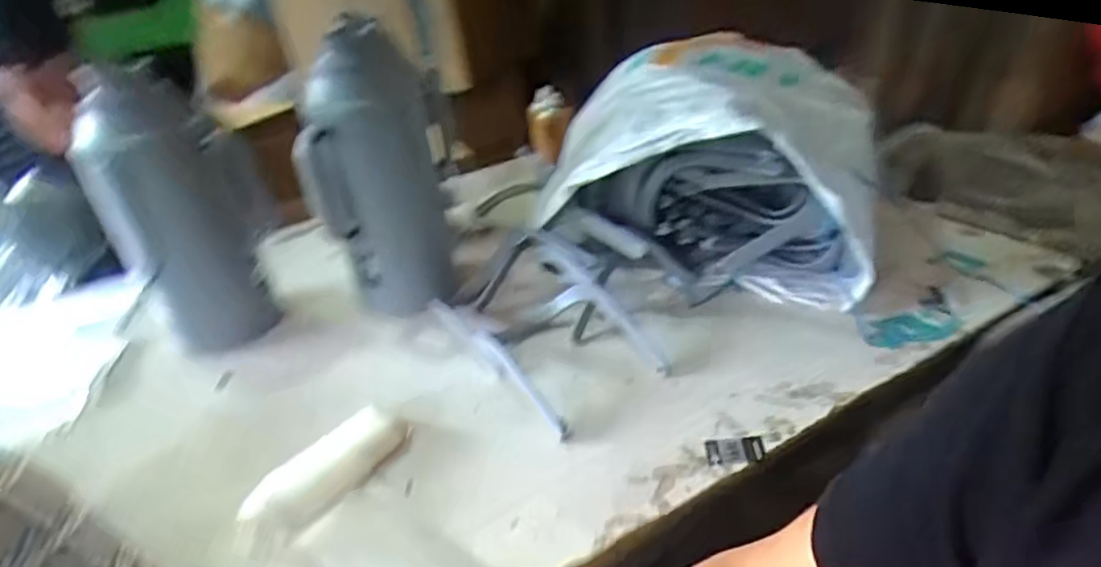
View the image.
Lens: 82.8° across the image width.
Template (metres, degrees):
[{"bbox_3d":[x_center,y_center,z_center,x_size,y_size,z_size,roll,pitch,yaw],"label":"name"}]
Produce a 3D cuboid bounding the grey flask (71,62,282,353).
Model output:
[{"bbox_3d":[-0.474,-0.097,0.816,0.134,0.345,0.132,11,33,30],"label":"grey flask"}]

